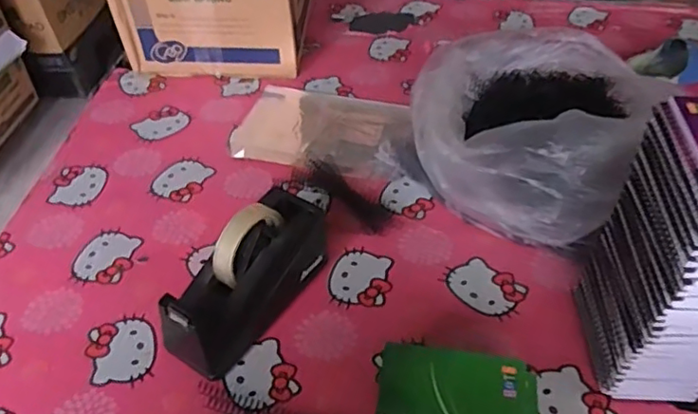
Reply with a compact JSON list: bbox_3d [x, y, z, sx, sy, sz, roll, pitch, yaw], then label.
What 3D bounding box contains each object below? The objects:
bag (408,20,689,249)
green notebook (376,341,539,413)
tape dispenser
[{"bbox_3d":[0.227,-0.122,0.804,0.267,0.169,0.332,11,46,11],"label":"bag"},{"bbox_3d":[0.098,0.172,0.537,0.138,0.029,0.088,8,45,9],"label":"green notebook"},{"bbox_3d":[-0.113,0.067,0.658,0.088,0.120,0.205,27,51,25],"label":"tape dispenser"}]

